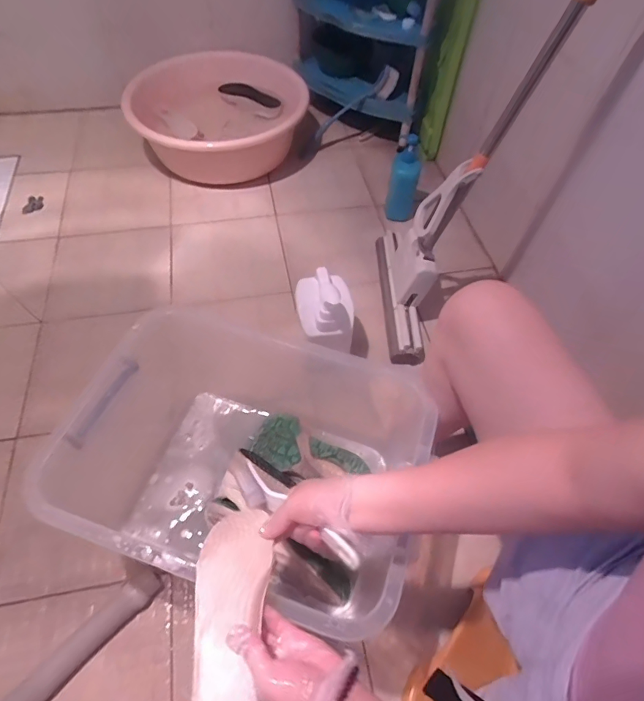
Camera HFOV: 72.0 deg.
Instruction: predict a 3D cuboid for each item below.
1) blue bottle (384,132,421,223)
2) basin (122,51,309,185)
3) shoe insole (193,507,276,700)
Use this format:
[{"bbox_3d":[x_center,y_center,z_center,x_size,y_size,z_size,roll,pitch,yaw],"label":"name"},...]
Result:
[{"bbox_3d":[0.229,-0.466,1.225,0.085,0.230,0.102,11,27,4],"label":"blue bottle"},{"bbox_3d":[-0.333,-0.724,1.357,0.482,0.174,0.517,1,57,-2],"label":"basin"},{"bbox_3d":[-0.089,0.254,0.435,0.073,0.014,0.203,0,42,-3],"label":"shoe insole"}]

